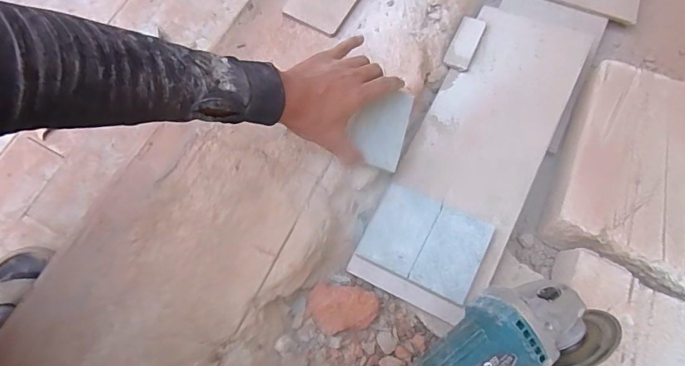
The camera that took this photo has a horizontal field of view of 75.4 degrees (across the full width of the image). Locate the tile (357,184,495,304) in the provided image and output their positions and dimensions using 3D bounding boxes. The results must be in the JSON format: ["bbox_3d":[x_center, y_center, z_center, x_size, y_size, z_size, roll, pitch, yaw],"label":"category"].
[{"bbox_3d":[0.097,0.067,0.522,0.132,0.008,0.100,22,69,21],"label":"tile"}]

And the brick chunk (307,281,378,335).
[{"bbox_3d":[-0.001,0.148,0.517,0.079,0.023,0.054,9,73,4],"label":"brick chunk"}]

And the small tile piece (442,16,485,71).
[{"bbox_3d":[0.169,-0.194,0.611,0.035,0.007,0.084,24,75,8],"label":"small tile piece"}]

